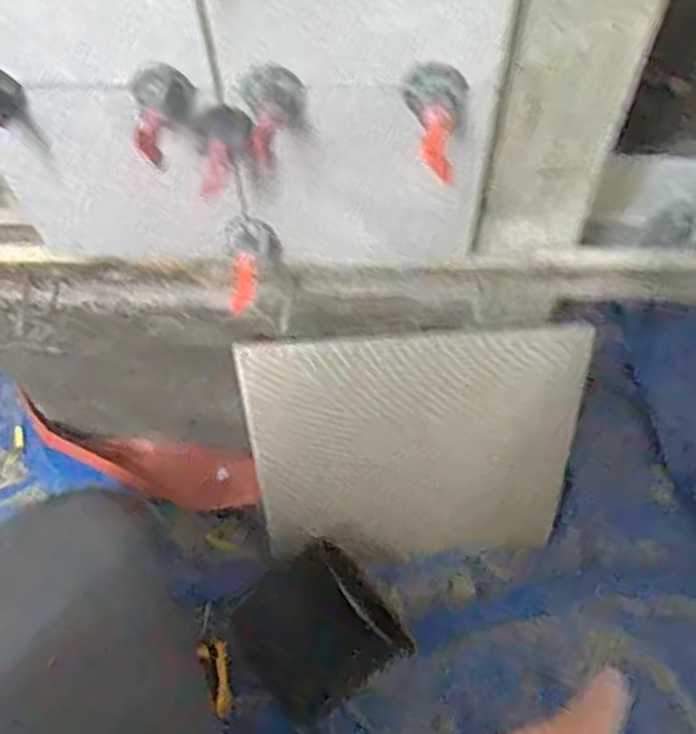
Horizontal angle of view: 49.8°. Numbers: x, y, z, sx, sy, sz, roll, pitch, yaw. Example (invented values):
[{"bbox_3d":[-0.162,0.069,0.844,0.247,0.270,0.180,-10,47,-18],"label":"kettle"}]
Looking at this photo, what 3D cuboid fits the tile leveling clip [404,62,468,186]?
[{"bbox_3d":[0.045,-0.126,0.388,0.031,0.038,0.042,4,61,4],"label":"tile leveling clip"}]

